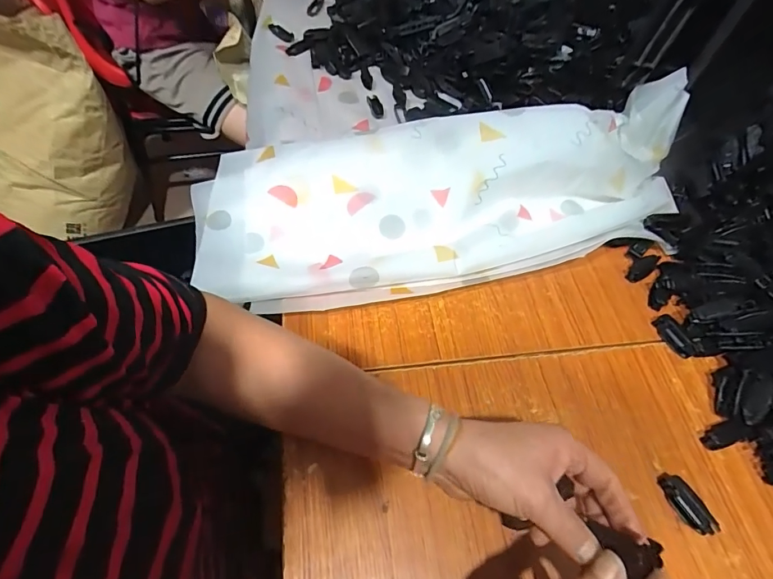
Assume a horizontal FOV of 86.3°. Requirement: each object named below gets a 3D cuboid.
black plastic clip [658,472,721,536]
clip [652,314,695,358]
[{"bbox_3d":[0.265,0.189,0.364,0.017,0.018,0.050,-23,64,-17],"label":"black plastic clip"},{"bbox_3d":[0.313,0.051,0.447,0.015,0.017,0.048,-17,62,-14],"label":"clip"}]

